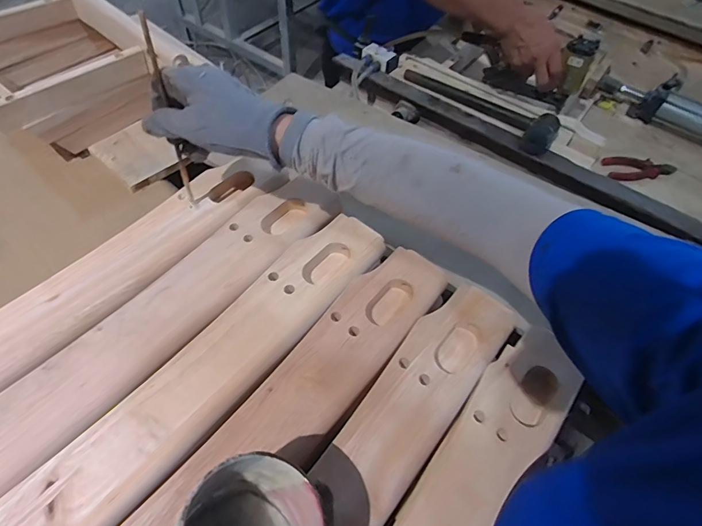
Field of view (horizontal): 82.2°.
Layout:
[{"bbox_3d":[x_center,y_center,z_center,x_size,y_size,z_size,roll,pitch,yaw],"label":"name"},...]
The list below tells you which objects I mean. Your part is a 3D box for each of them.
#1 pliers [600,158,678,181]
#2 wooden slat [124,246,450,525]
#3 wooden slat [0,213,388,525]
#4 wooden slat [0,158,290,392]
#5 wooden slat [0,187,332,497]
[{"bbox_3d":[0.627,-0.200,0.871,0.154,0.028,0.046,5,56,-1],"label":"pliers"},{"bbox_3d":[-0.079,0.152,0.311,0.072,0.022,0.483,36,61,19],"label":"wooden slat"},{"bbox_3d":[-0.142,0.115,0.332,0.072,0.024,0.477,36,61,19],"label":"wooden slat"},{"bbox_3d":[-0.254,0.028,0.377,0.077,0.026,0.476,37,61,19],"label":"wooden slat"},{"bbox_3d":[-0.198,0.073,0.354,0.078,0.018,0.462,36,61,19],"label":"wooden slat"}]

